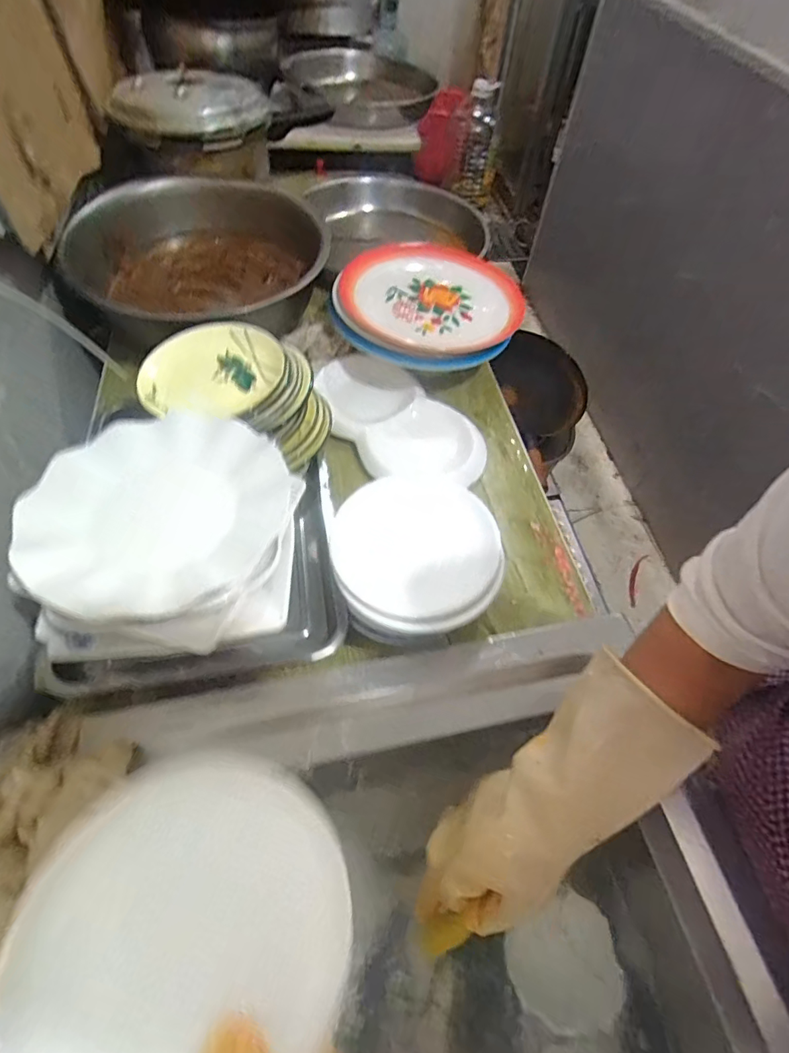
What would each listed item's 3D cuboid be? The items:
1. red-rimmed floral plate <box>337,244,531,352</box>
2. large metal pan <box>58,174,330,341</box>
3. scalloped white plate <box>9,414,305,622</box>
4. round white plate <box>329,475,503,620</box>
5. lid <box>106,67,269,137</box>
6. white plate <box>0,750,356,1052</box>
[{"bbox_3d":[0.062,-0.348,0.738,0.276,0.031,0.249,0,57,-3],"label":"red-rimmed floral plate"},{"bbox_3d":[-0.270,-0.414,0.767,0.359,0.114,0.349,2,57,-2],"label":"large metal pan"},{"bbox_3d":[-0.204,-0.018,0.426,0.210,0.034,0.213,2,57,-2],"label":"scalloped white plate"},{"bbox_3d":[0.020,0.011,0.478,0.156,0.027,0.170,2,57,-2],"label":"round white plate"},{"bbox_3d":[-0.343,-0.725,0.822,0.241,0.047,0.208,5,57,0],"label":"lid"},{"bbox_3d":[-0.096,0.183,0.231,0.146,0.014,0.139,12,40,-11],"label":"white plate"}]

